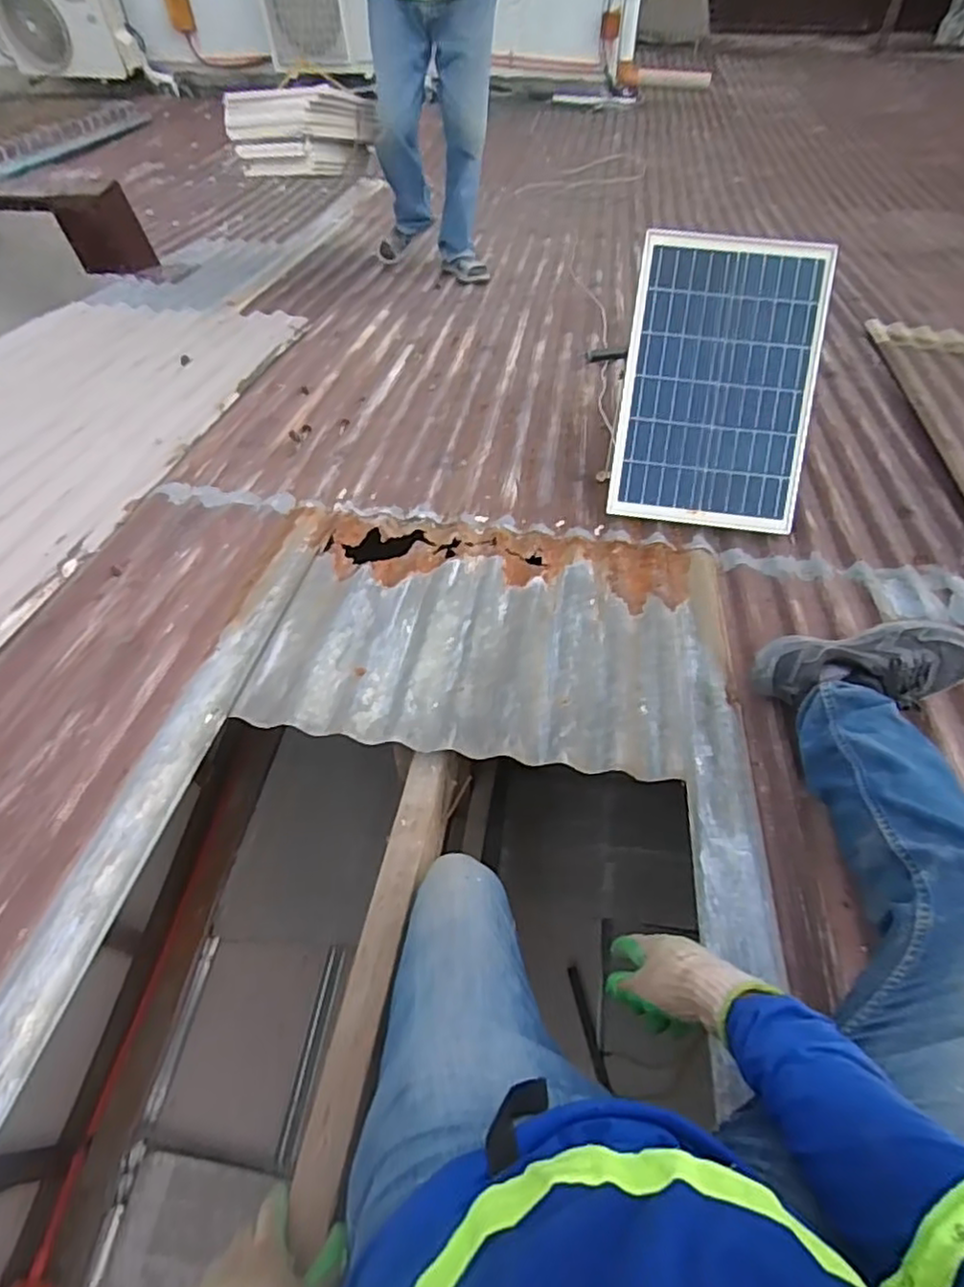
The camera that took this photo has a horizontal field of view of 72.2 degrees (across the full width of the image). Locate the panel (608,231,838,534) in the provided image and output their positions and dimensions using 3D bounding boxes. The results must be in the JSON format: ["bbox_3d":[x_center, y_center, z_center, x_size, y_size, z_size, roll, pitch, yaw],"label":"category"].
[{"bbox_3d":[0.454,-0.500,1.266,0.346,0.029,0.530,8,96,6],"label":"panel"}]

